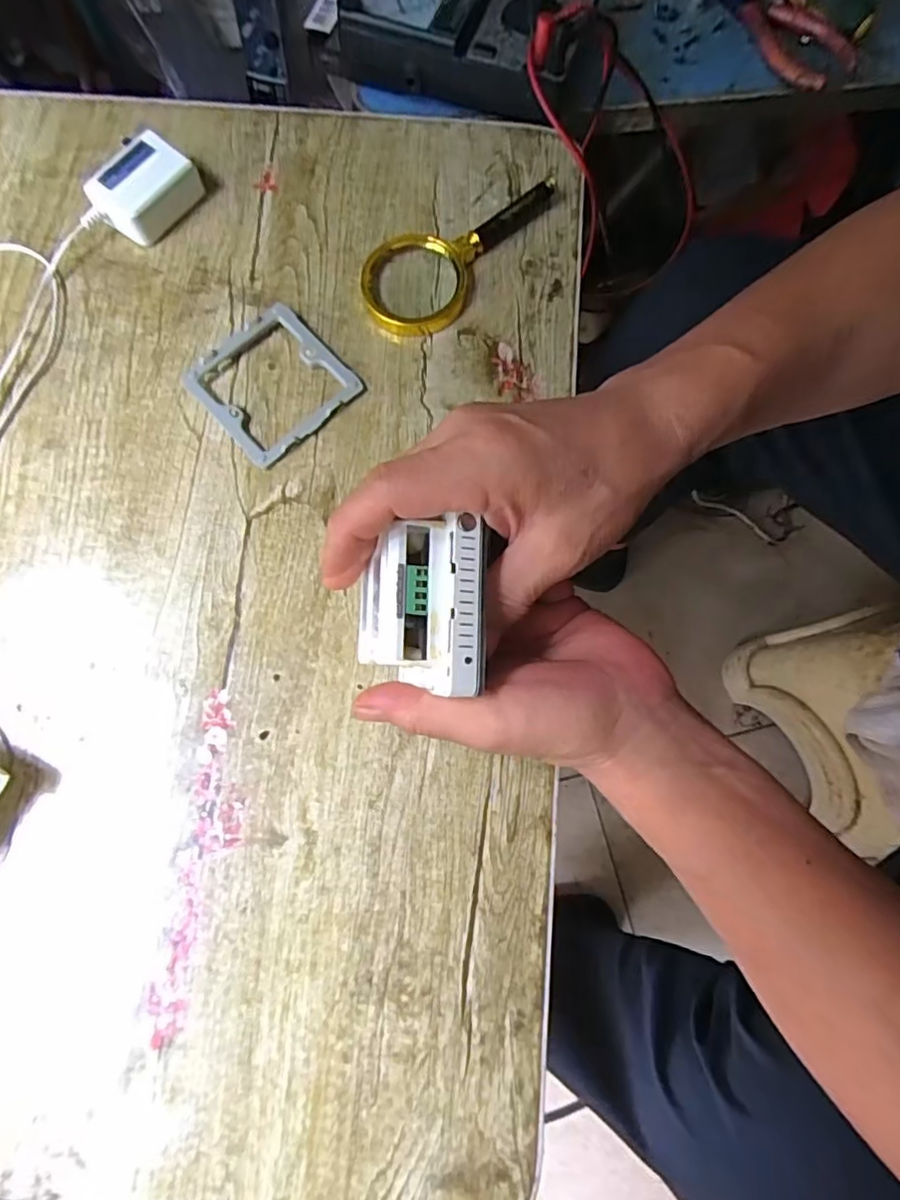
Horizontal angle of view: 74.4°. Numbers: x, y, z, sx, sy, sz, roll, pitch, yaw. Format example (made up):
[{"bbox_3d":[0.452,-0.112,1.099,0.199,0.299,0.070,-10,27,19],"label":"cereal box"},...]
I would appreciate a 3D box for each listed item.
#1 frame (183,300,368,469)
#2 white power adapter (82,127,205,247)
[{"bbox_3d":[-0.112,-0.137,0.373,0.085,0.010,0.086,-42,80,-9],"label":"frame"},{"bbox_3d":[-0.208,-0.272,0.398,0.048,0.028,0.069,35,79,8],"label":"white power adapter"}]

